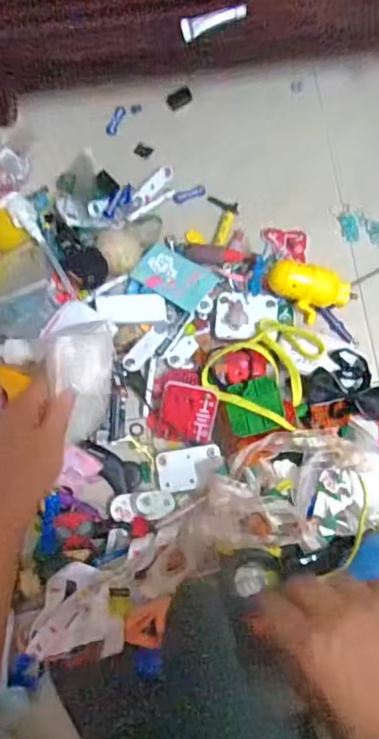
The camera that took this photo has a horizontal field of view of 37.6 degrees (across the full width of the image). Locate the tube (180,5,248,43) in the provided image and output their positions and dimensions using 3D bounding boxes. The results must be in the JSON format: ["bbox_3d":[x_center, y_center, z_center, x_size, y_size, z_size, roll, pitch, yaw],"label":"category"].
[{"bbox_3d":[0.028,-0.399,0.638,0.075,0.018,0.020,-13,81,-3],"label":"tube"}]

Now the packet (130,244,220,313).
[{"bbox_3d":[-0.018,-0.114,0.676,0.093,0.011,0.058,32,82,4],"label":"packet"}]

